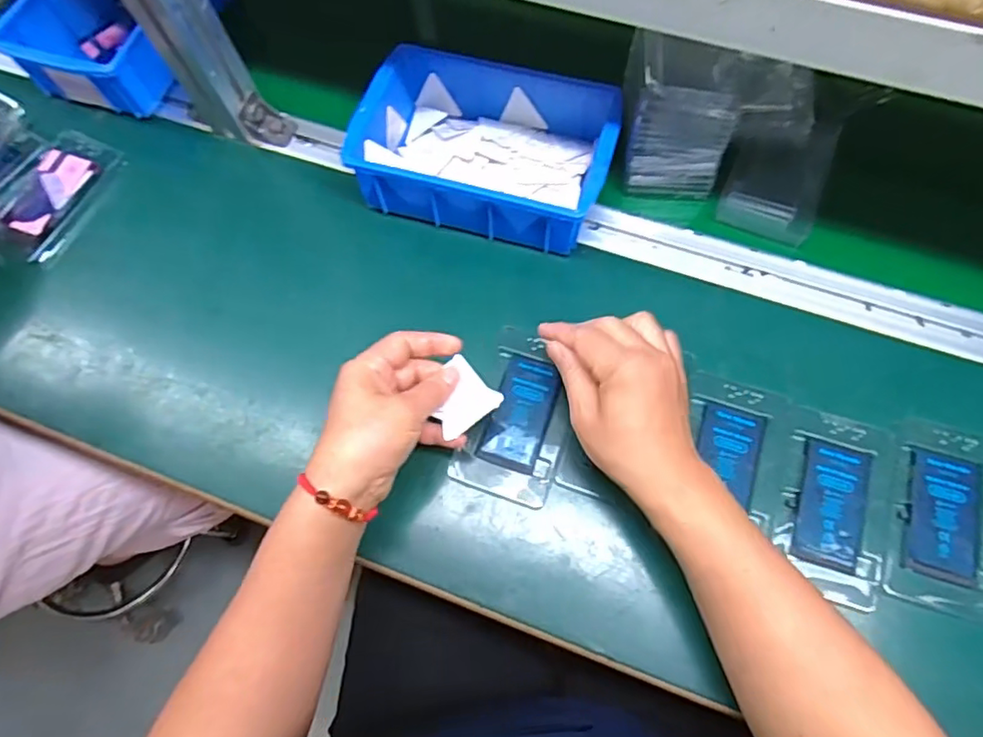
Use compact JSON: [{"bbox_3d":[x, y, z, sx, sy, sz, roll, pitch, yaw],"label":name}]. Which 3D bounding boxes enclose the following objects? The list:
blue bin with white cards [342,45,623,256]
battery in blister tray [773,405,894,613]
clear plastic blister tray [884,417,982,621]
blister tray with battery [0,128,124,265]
[{"bbox_3d":[-0.001,-0.189,0.498,0.202,0.070,0.148,16,71,8],"label":"blue bin with white cards"},{"bbox_3d":[0.241,0.094,0.411,0.069,0.008,0.126,15,70,8],"label":"battery in blister tray"},{"bbox_3d":[0.315,0.099,0.403,0.071,0.006,0.127,14,70,8],"label":"clear plastic blister tray"},{"bbox_3d":[-0.402,-0.162,0.533,0.081,0.022,0.126,21,71,10],"label":"blister tray with battery"}]

